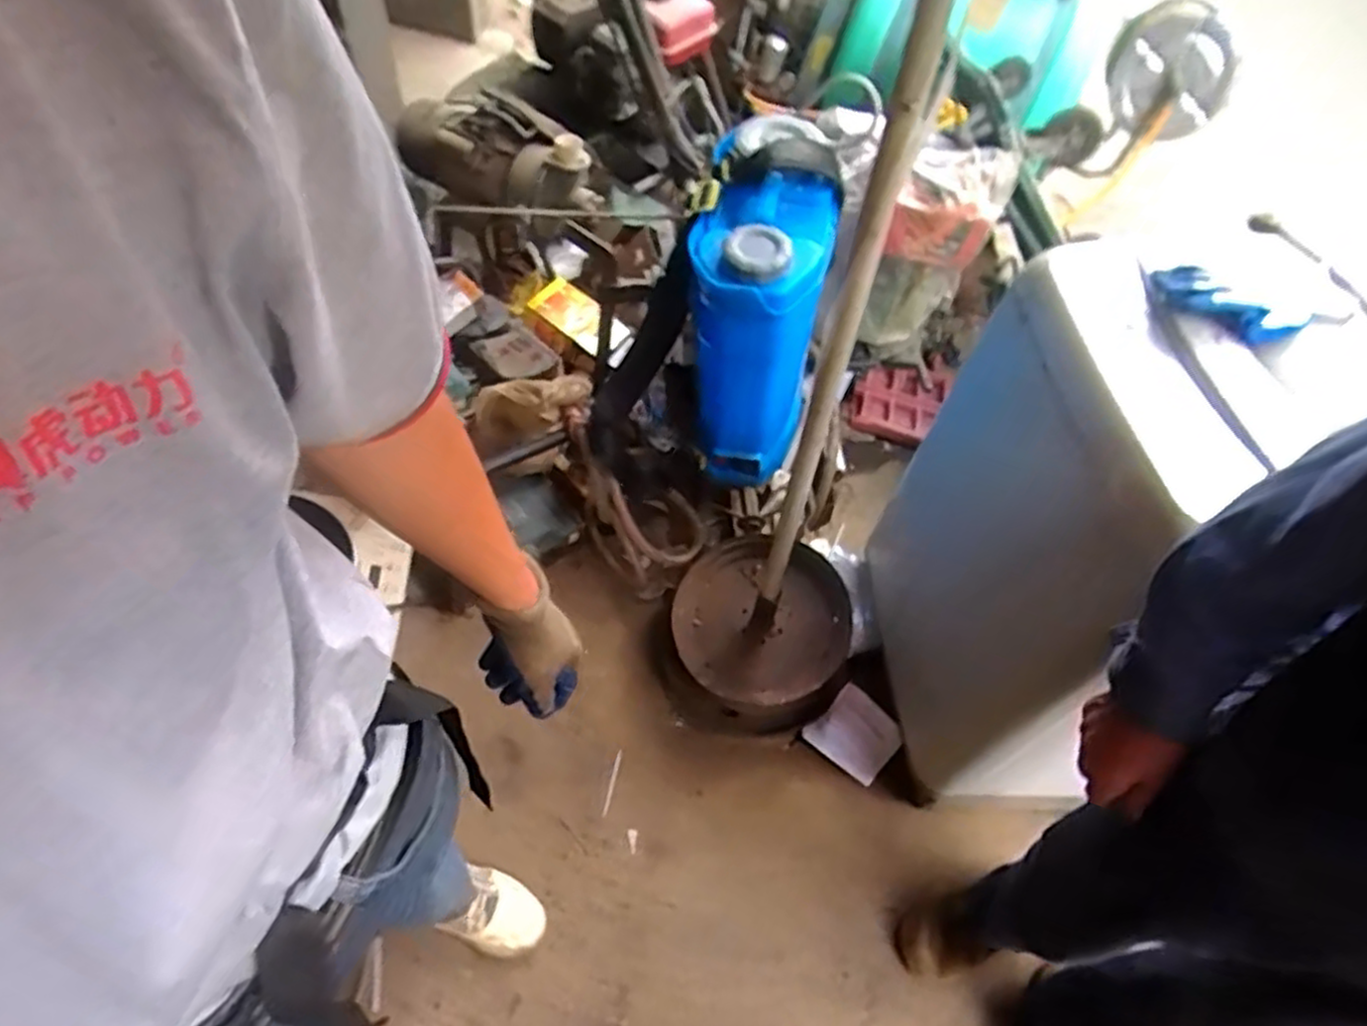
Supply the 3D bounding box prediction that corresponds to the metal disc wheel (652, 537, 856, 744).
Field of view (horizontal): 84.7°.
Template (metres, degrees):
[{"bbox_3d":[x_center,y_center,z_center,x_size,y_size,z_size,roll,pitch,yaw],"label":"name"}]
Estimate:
[{"bbox_3d":[0.130,0.241,1.406,0.339,0.228,0.312,3,54,-4],"label":"metal disc wheel"}]

